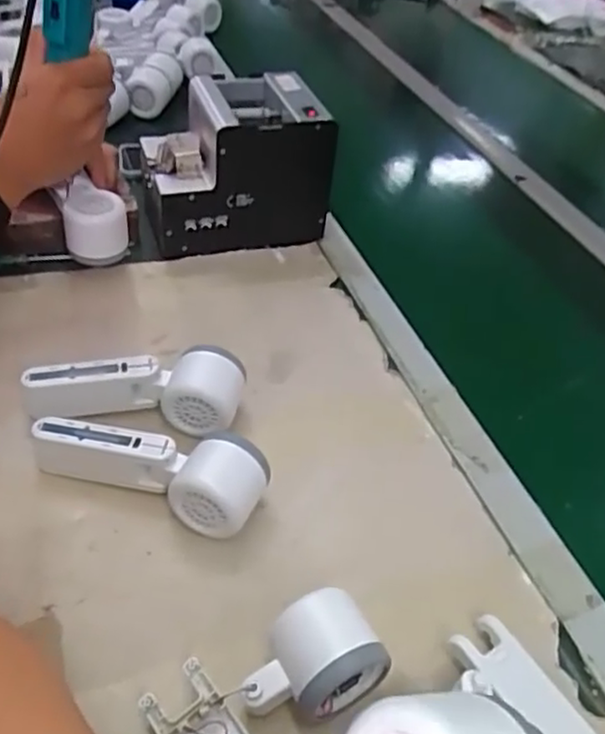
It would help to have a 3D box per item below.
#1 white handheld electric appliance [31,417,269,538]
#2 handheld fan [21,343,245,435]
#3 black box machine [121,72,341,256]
[{"bbox_3d":[-0.112,0.070,0.497,0.171,0.060,0.057,18,43,10],"label":"white handheld electric appliance"},{"bbox_3d":[-0.132,0.028,0.538,0.170,0.062,0.059,-3,43,-13],"label":"handheld fan"},{"bbox_3d":[-0.076,-0.217,0.744,0.185,0.163,0.126,-9,45,-19],"label":"black box machine"}]

